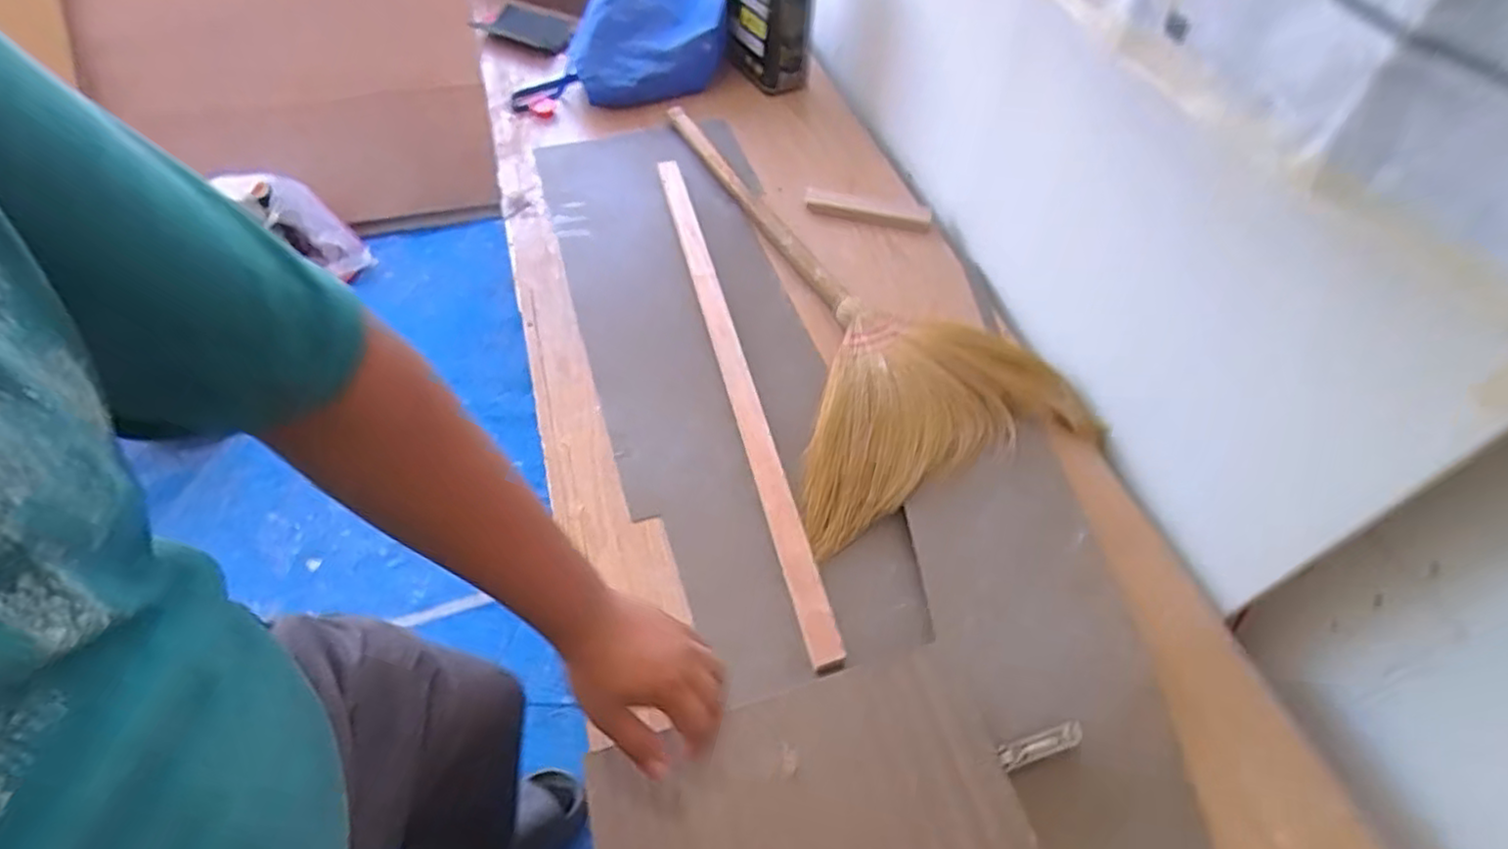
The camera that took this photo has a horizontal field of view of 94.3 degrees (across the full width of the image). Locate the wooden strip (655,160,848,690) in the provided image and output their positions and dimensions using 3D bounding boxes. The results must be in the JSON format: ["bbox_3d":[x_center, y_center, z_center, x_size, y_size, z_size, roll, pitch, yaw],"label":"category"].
[{"bbox_3d":[-0.030,-0.093,0.861,0.033,0.029,0.782,-10,52,-10],"label":"wooden strip"}]

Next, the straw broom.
[{"bbox_3d":[0.122,-0.221,0.945,0.359,0.040,0.783,-12,52,-12],"label":"straw broom"}]

